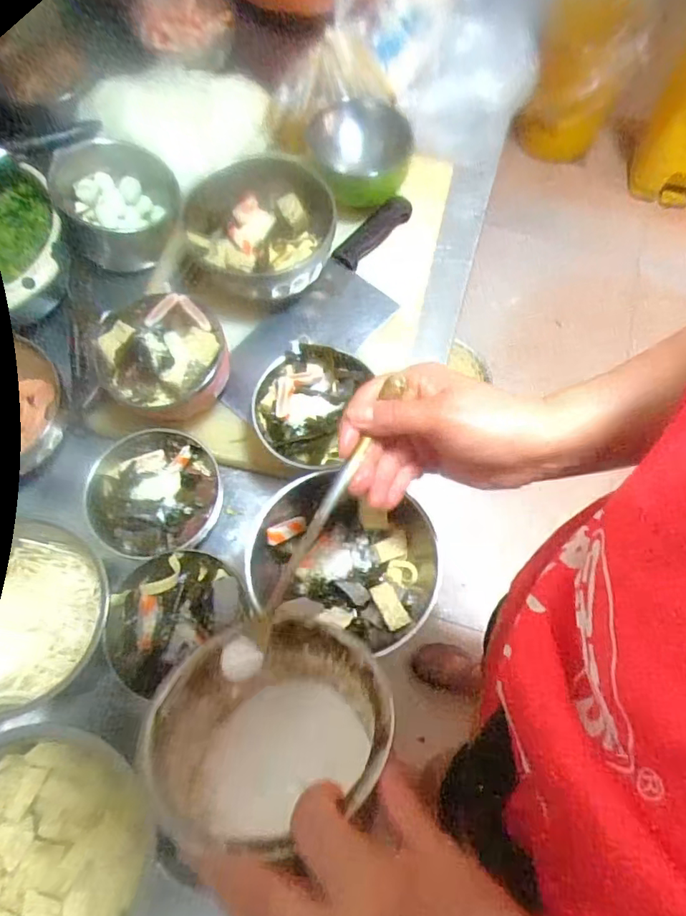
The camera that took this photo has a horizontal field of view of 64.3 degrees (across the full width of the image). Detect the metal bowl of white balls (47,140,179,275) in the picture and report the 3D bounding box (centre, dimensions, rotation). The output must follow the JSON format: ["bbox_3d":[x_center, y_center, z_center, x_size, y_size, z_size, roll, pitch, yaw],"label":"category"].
[{"bbox_3d":[-0.258,-0.300,0.634,0.129,0.077,0.138,0,68,1],"label":"metal bowl of white balls"}]

